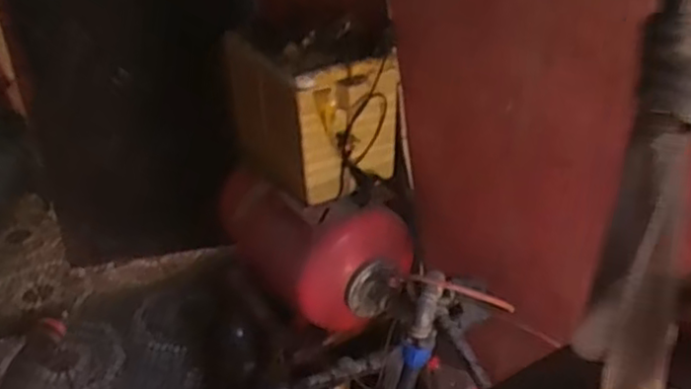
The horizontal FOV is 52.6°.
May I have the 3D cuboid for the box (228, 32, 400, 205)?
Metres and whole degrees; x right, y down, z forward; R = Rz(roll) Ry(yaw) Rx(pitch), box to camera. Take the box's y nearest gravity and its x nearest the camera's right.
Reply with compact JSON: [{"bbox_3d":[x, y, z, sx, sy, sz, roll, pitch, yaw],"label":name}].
[{"bbox_3d":[-0.076,-0.181,1.597,0.256,0.333,0.347,-17,33,-26],"label":"box"}]

